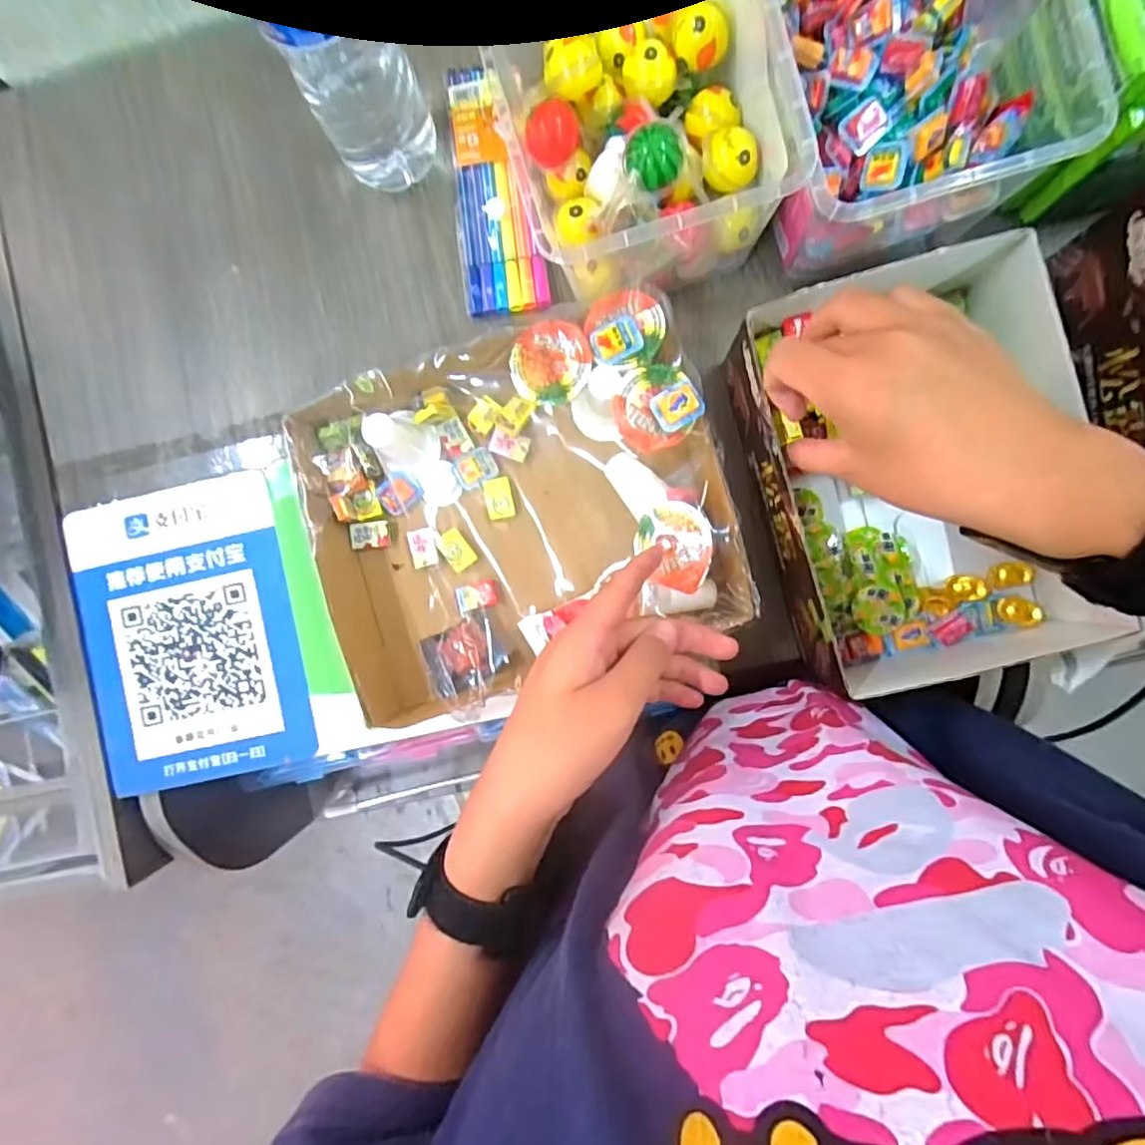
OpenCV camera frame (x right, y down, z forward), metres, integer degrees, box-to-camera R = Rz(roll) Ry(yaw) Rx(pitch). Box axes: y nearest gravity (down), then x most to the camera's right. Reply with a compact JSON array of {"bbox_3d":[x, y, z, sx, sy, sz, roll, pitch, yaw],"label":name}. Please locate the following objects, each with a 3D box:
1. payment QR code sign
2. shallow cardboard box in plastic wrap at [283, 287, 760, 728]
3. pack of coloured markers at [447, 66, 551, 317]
[{"bbox_3d":[-0.261,0.042,0.422,0.147,0.010,0.198,-11,89,4],"label":"payment QR code sign"},{"bbox_3d":[-0.033,-0.037,0.377,0.239,0.059,0.208,-16,88,6],"label":"shallow cardboard box in plastic wrap"},{"bbox_3d":[-0.050,-0.248,0.402,0.053,0.013,0.154,-6,89,4],"label":"pack of coloured markers"}]

